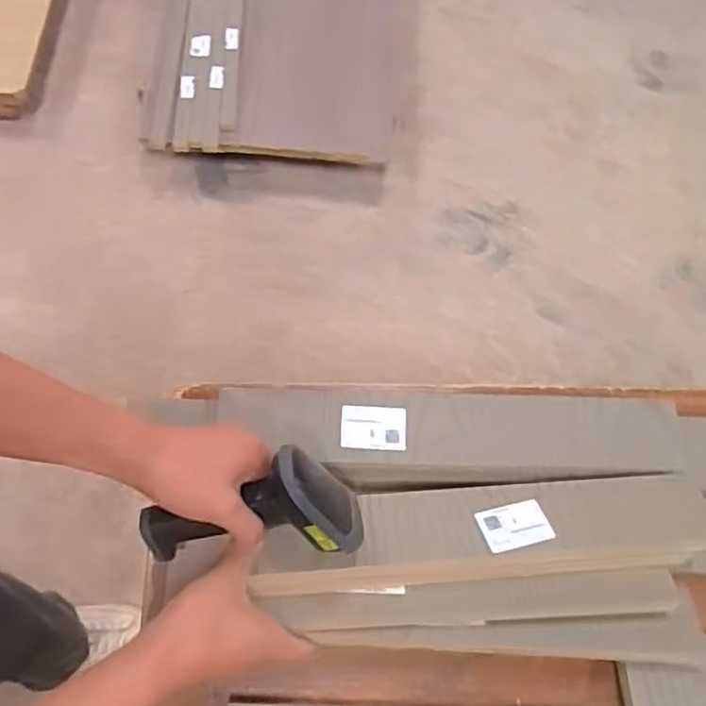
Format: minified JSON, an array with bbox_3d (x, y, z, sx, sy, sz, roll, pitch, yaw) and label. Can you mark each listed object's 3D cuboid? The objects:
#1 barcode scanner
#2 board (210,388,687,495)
[{"bbox_3d":[-0.080,0.122,0.518,0.165,0.060,0.077,-7,73,0],"label":"barcode scanner"},{"bbox_3d":[0.095,0.082,0.643,0.427,0.025,0.089,0,73,0],"label":"board"}]

